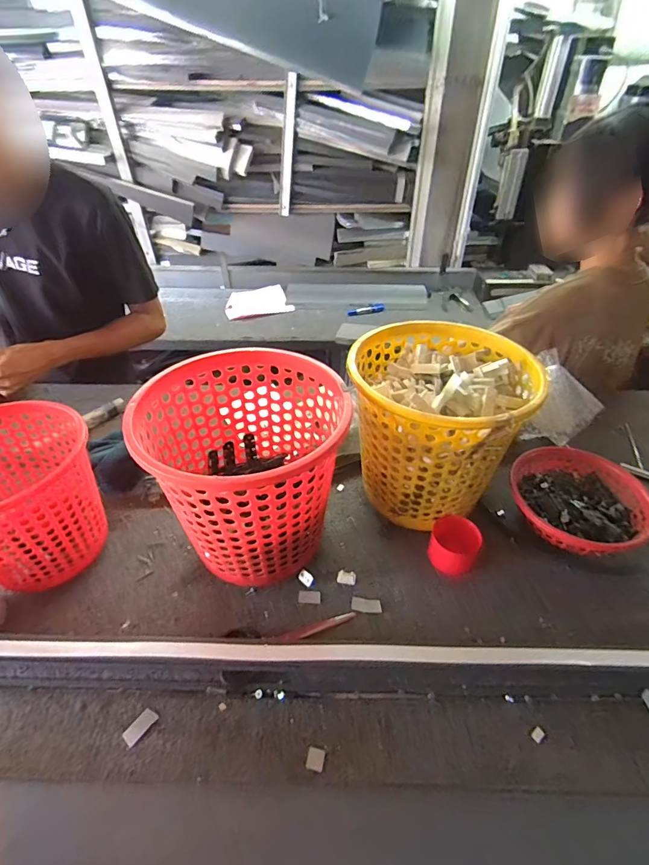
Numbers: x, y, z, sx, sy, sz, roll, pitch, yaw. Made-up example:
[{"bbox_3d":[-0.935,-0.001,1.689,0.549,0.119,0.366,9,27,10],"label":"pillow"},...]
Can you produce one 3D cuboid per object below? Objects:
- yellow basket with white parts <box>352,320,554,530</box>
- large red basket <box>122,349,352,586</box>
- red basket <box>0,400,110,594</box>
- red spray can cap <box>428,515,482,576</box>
[{"bbox_3d":[0.158,-0.006,0.613,0.226,0.221,0.238,0,40,0],"label":"yellow basket with white parts"},{"bbox_3d":[-0.093,0.051,0.553,0.233,0.232,0.233,-7,41,-9],"label":"large red basket"},{"bbox_3d":[-0.395,0.088,0.549,0.188,0.181,0.177,-30,48,-31],"label":"red basket"},{"bbox_3d":[0.182,0.160,0.593,0.062,0.061,0.068,0,40,0],"label":"red spray can cap"}]

